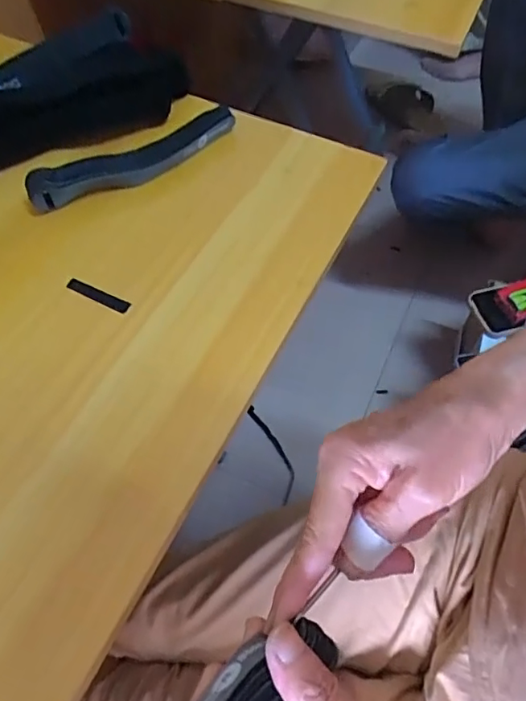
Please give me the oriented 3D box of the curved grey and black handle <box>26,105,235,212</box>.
[{"bbox_3d":[-0.105,-0.165,0.448,0.188,0.026,0.031,-31,64,-19],"label":"curved grey and black handle"}]

